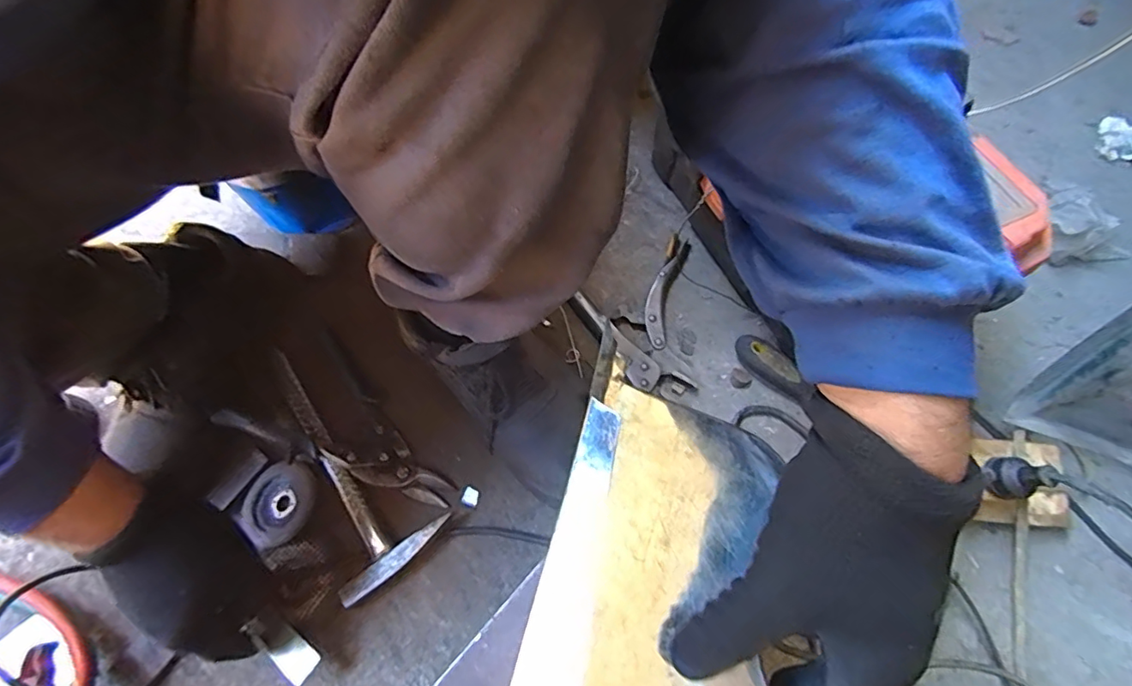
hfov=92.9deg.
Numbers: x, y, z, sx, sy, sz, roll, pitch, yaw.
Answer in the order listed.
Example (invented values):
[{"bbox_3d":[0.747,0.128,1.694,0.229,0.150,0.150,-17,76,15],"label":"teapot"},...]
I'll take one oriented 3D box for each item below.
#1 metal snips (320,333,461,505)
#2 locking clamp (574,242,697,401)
[{"bbox_3d":[-0.213,0.092,0.560,0.071,0.035,0.220,-40,72,-15],"label":"metal snips"},{"bbox_3d":[0.116,-0.023,0.609,0.152,0.022,0.160,-25,69,-10],"label":"locking clamp"}]

